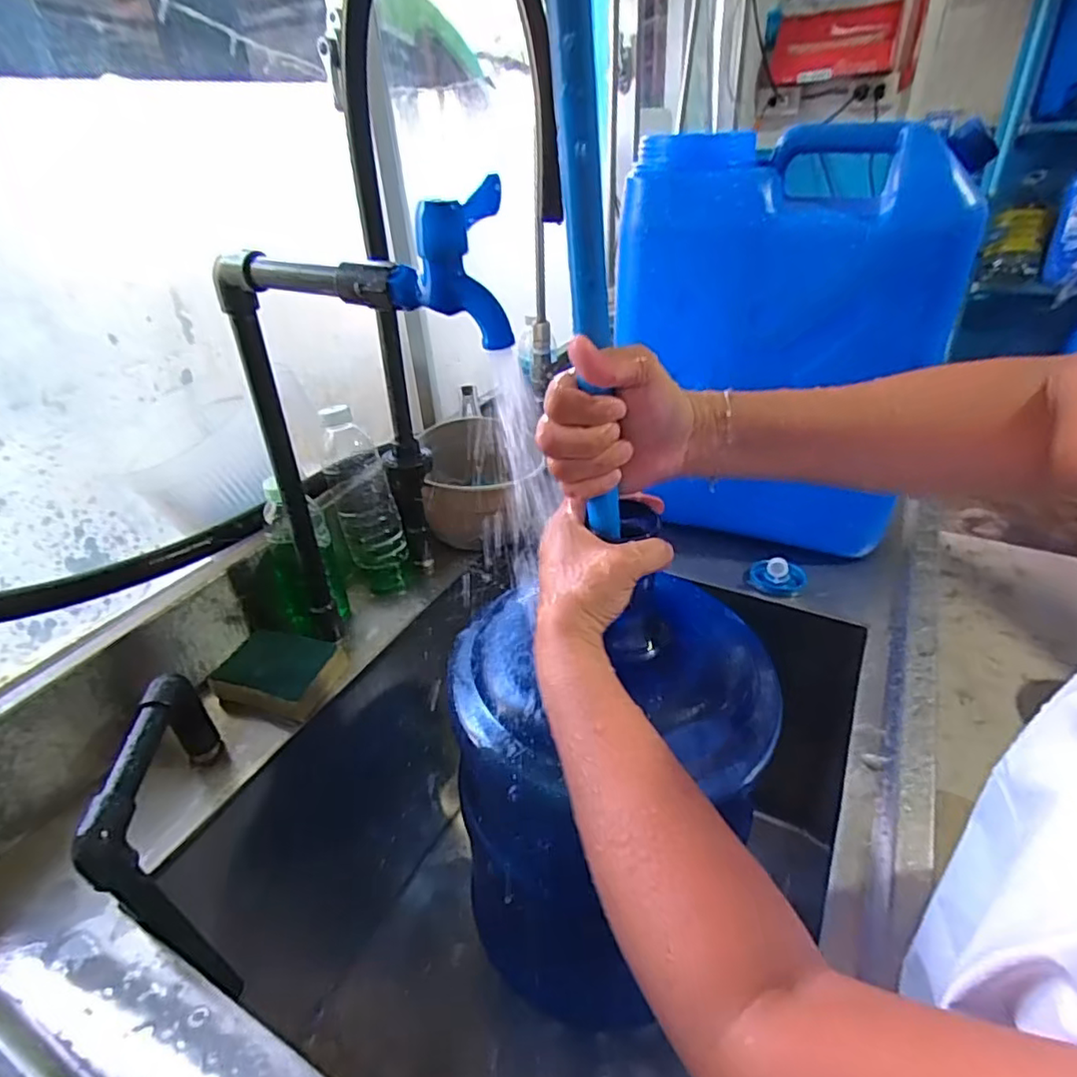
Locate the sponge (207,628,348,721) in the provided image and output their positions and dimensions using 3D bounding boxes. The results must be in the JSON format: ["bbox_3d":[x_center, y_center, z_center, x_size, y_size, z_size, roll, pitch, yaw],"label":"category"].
[{"bbox_3d":[-0.246,0.123,0.579,0.117,0.033,0.076,9,35,20],"label":"sponge"}]

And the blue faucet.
[{"bbox_3d":[-0.054,-0.159,0.363,0.069,0.080,0.051,-5,33,-2],"label":"blue faucet"}]

